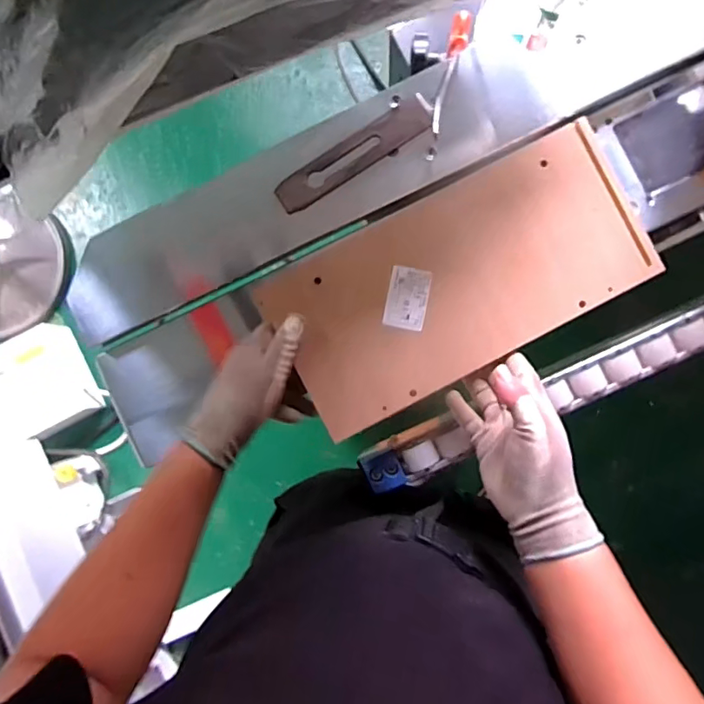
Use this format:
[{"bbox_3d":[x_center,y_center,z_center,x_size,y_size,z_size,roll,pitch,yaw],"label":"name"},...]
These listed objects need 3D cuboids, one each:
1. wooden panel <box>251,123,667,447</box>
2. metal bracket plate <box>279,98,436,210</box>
[{"bbox_3d":[0.109,-0.073,0.512,0.364,0.022,0.172,-28,86,-1],"label":"wooden panel"},{"bbox_3d":[0.000,-0.205,0.543,0.173,0.009,0.038,-31,91,3],"label":"metal bracket plate"}]

